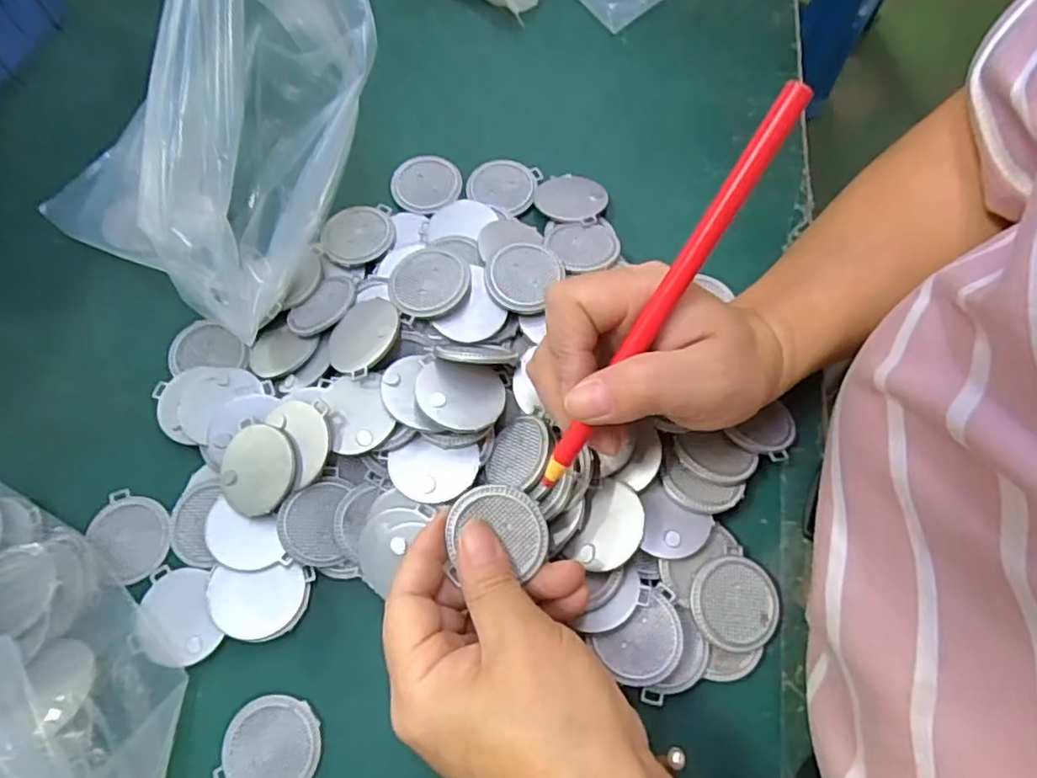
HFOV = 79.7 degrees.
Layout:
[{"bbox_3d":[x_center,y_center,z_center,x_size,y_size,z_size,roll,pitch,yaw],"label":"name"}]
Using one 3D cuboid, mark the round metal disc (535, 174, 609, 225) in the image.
[{"bbox_3d":[0.030,-0.110,0.355,0.040,0.004,0.038,-3,54,3],"label":"round metal disc"}]

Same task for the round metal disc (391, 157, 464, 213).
[{"bbox_3d":[-0.054,-0.121,0.364,0.040,0.004,0.039,0,70,0],"label":"round metal disc"}]

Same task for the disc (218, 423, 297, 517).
[{"bbox_3d":[-0.120,0.037,0.286,0.038,0.005,0.040,-2,80,12],"label":"disc"}]

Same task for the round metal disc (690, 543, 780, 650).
[{"bbox_3d":[0.096,0.095,0.275,0.040,0.004,0.039,3,71,-10],"label":"round metal disc"}]

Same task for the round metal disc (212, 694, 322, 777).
[{"bbox_3d":[-0.105,0.154,0.266,0.041,0.007,0.039,0,70,0],"label":"round metal disc"}]

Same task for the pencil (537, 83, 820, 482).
[{"bbox_3d":[0.051,-0.029,0.221,0.012,0.007,0.160,35,107,12],"label":"pencil"}]

